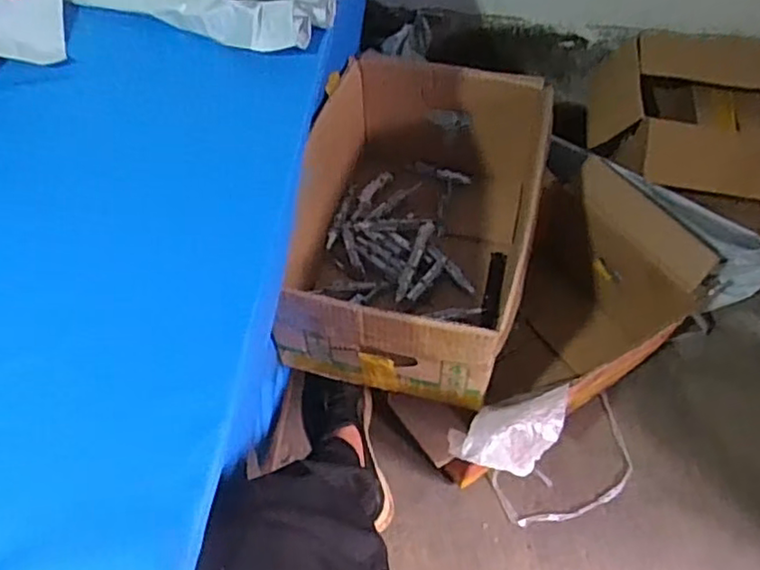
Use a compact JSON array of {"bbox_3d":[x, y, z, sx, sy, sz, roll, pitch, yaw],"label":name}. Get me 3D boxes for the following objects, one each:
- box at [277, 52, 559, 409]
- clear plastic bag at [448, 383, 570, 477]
[{"bbox_3d":[0.064,-0.088,0.925,0.284,0.224,0.464,13,59,7],"label":"box"},{"bbox_3d":[0.157,0.178,0.781,0.148,0.068,0.088,-3,58,-3],"label":"clear plastic bag"}]

